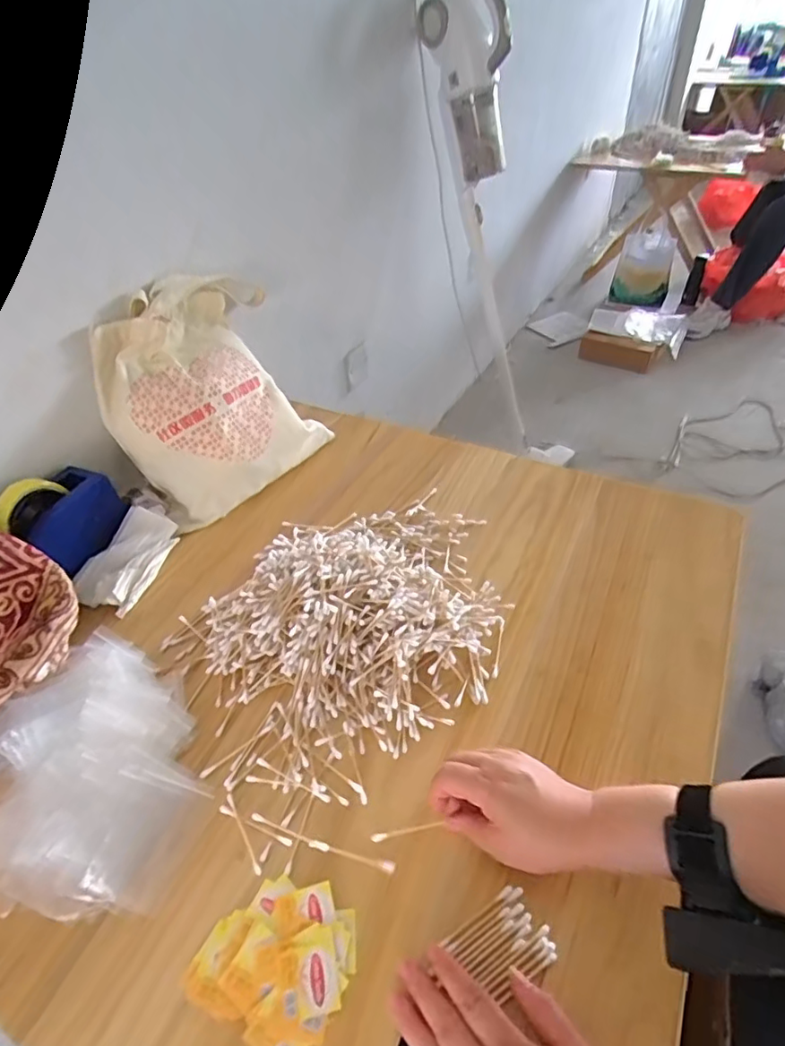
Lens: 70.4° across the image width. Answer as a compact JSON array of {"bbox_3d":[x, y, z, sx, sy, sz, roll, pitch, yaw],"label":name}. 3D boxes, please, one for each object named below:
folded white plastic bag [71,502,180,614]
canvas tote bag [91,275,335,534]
[{"bbox_3d":[-0.326,0.044,0.691,0.091,0.023,0.139,18,52,15],"label":"folded white plastic bag"},{"bbox_3d":[-0.238,-0.189,0.788,0.201,0.229,0.301,28,52,28],"label":"canvas tote bag"}]

